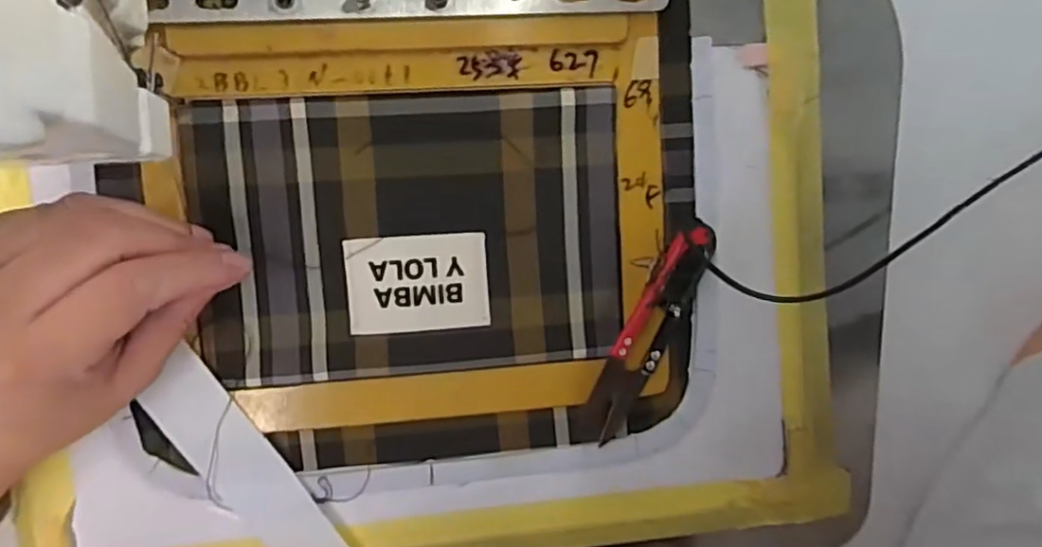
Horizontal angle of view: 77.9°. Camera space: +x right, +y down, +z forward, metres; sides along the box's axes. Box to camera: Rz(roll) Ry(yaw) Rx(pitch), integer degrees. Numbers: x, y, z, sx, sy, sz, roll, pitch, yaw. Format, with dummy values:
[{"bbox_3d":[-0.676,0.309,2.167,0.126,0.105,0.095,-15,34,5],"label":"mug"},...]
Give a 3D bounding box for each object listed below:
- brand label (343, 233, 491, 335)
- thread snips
[{"bbox_3d":[-0.044,0.005,0.277,0.060,0.004,0.041,-4,96,-7],"label":"brand label"},{"bbox_3d":[0.058,0.026,0.285,0.023,0.017,0.101,26,91,-9],"label":"thread snips"}]

